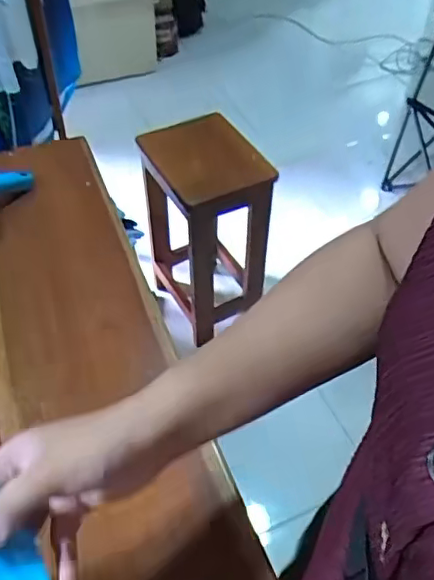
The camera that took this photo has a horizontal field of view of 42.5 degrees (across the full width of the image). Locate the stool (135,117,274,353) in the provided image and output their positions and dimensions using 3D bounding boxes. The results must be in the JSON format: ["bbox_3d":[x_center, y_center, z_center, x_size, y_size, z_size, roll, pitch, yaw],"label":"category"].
[{"bbox_3d":[-0.034,-0.143,1.507,0.242,0.586,0.303,-24,54,-20],"label":"stool"}]

